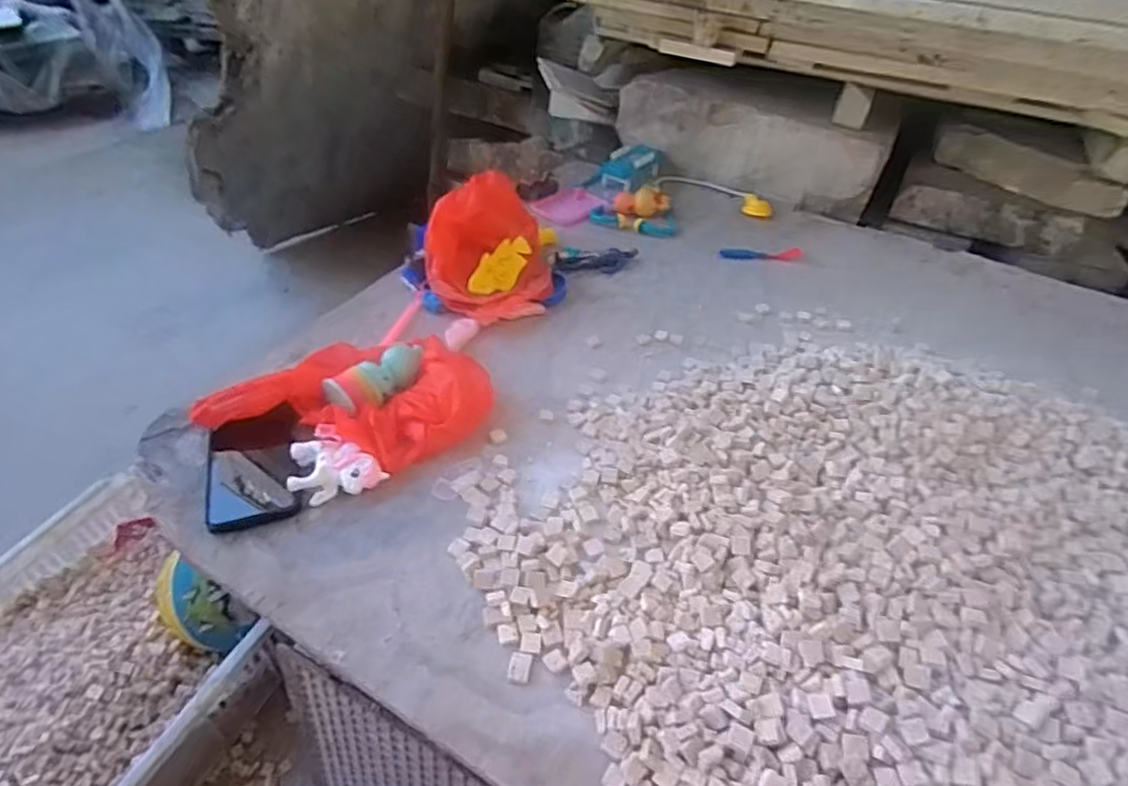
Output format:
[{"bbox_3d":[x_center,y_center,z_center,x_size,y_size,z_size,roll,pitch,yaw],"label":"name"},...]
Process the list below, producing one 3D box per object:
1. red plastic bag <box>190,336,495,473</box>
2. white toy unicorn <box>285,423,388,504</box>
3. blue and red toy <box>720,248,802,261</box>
[{"bbox_3d":[-0.218,0.006,0.684,0.265,0.056,0.166,11,43,11],"label":"red plastic bag"},{"bbox_3d":[-0.228,0.076,0.625,0.094,0.030,0.068,30,50,28],"label":"white toy unicorn"},{"bbox_3d":[0.299,-0.211,0.977,0.121,0.010,0.024,4,42,4],"label":"blue and red toy"}]

